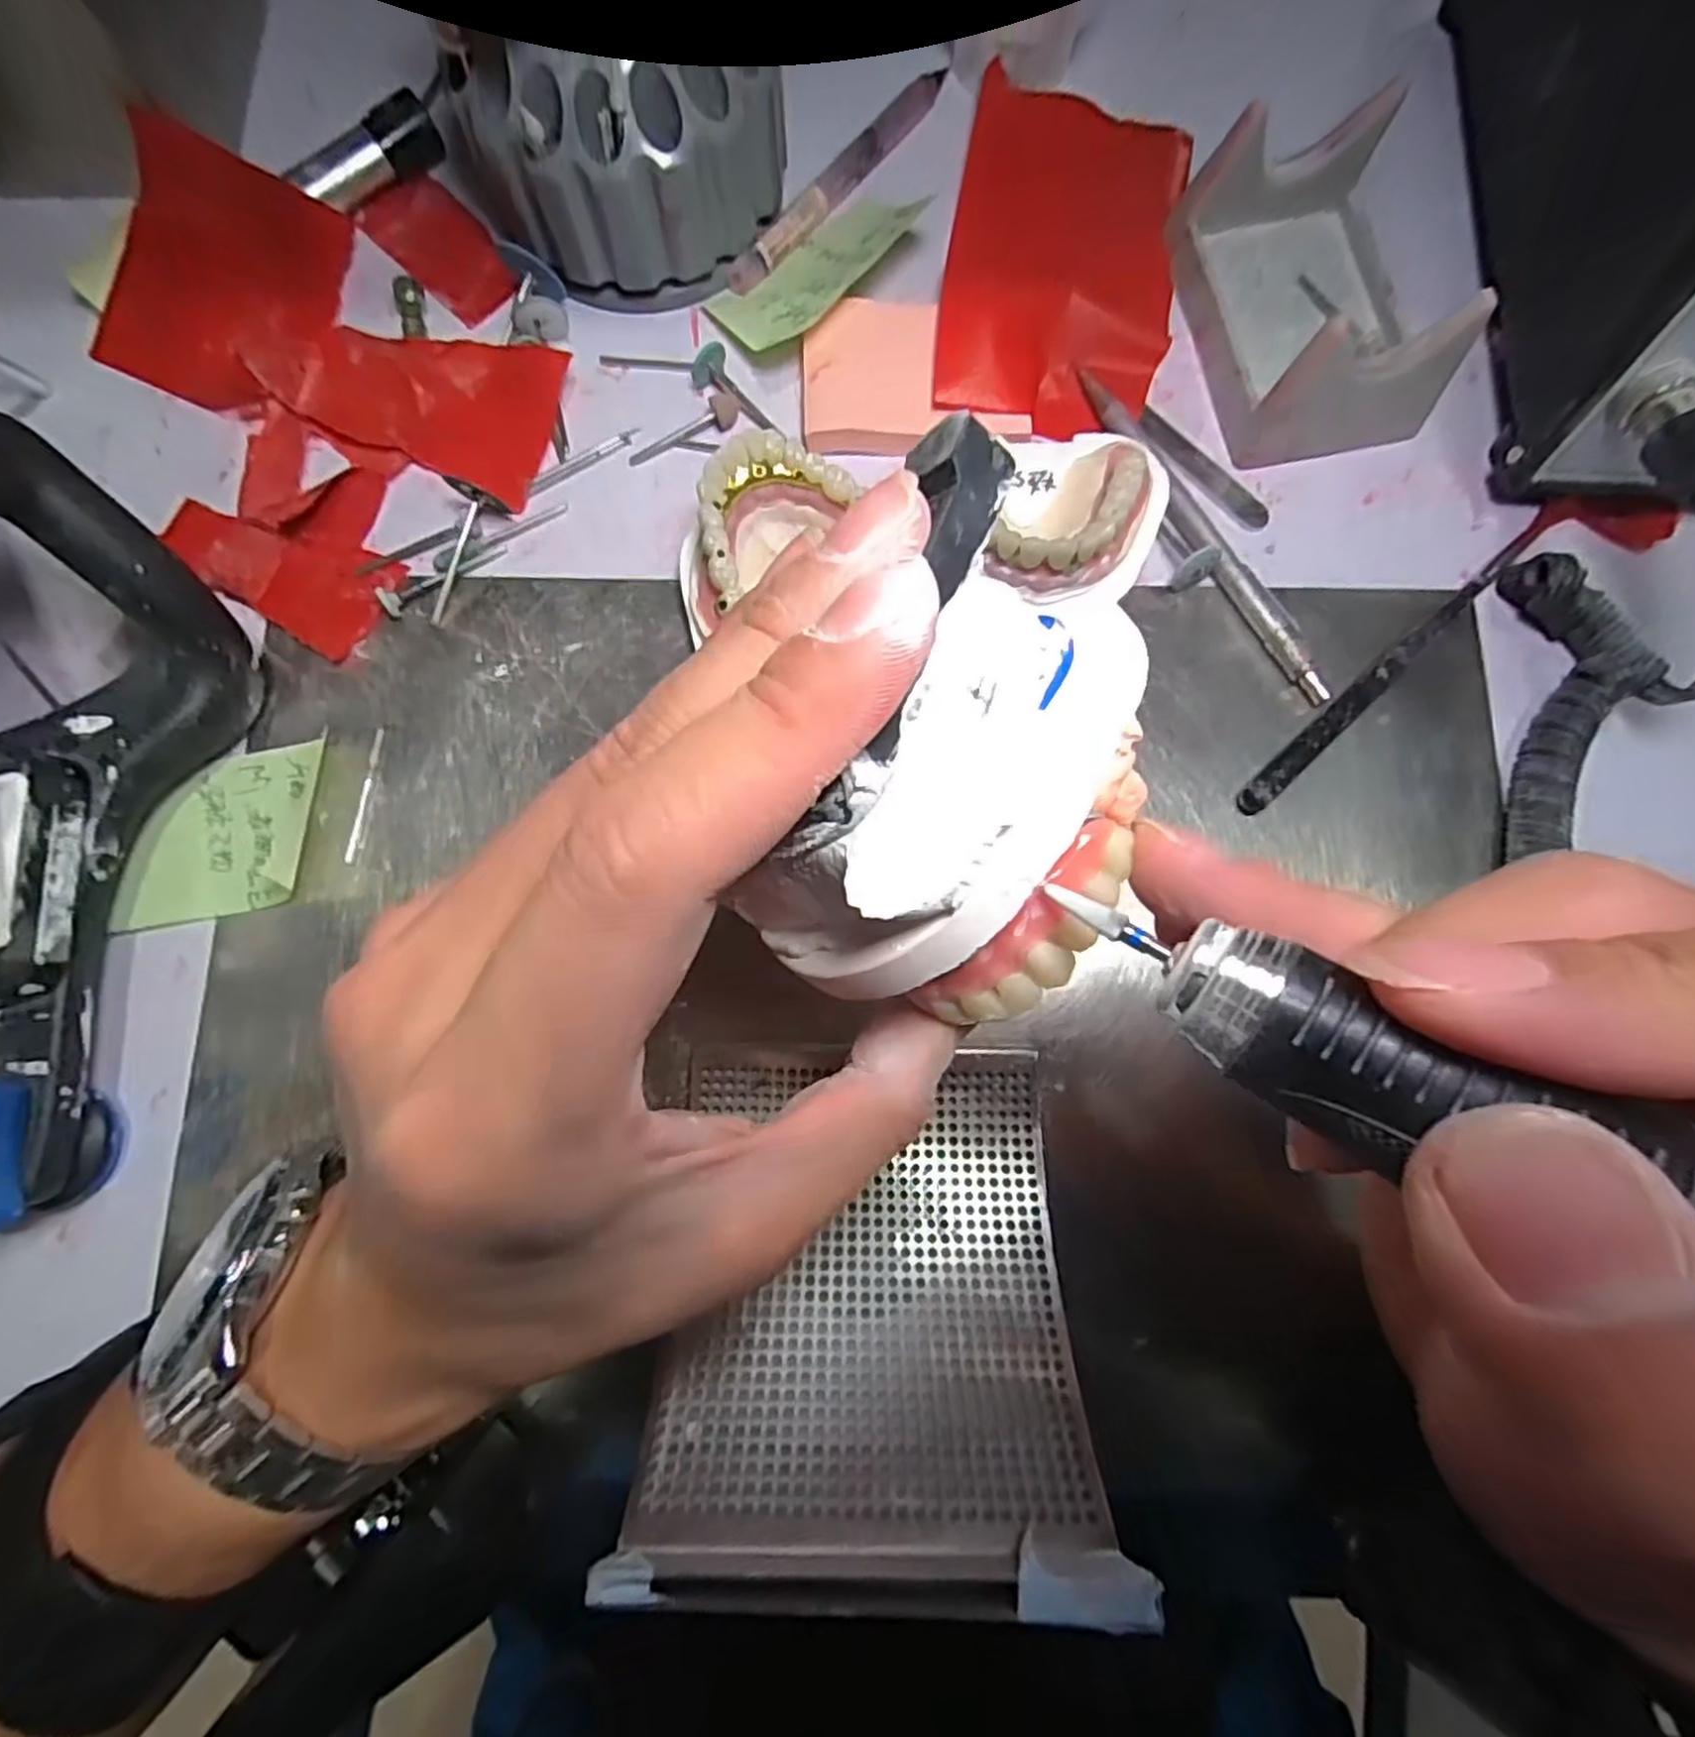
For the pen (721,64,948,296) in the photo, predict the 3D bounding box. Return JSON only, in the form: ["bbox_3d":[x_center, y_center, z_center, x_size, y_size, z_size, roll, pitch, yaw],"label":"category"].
[{"bbox_3d":[-0.003,-0.252,0.267,0.011,0.005,0.117,38,81,7],"label":"pen"}]

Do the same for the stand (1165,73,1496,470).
[{"bbox_3d":[0.155,-0.191,0.241,0.064,0.043,0.097,-13,79,-3],"label":"stand"}]

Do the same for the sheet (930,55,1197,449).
[{"bbox_3d":[0.077,-0.217,0.259,0.079,0.021,0.137,10,79,1],"label":"sheet"}]

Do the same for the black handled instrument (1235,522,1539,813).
[{"bbox_3d":[0.177,-0.068,0.236,0.148,0.010,0.008,-41,82,-8],"label":"black handled instrument"}]

